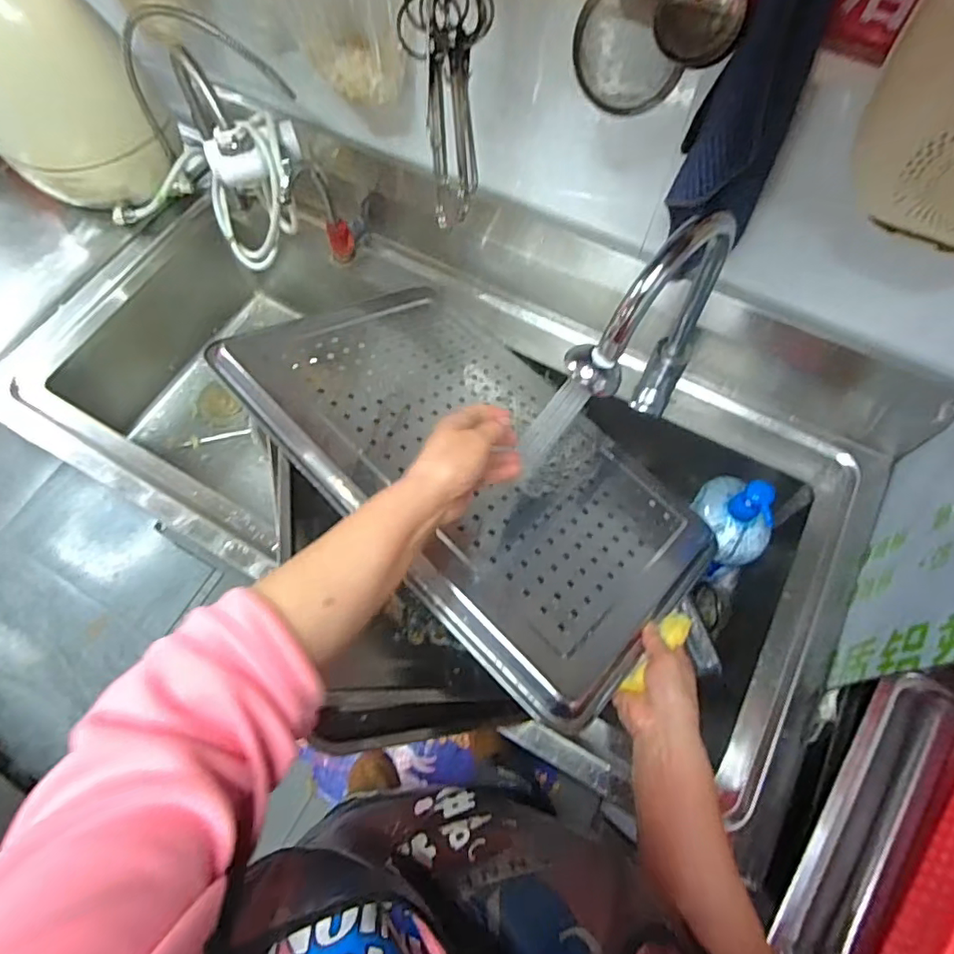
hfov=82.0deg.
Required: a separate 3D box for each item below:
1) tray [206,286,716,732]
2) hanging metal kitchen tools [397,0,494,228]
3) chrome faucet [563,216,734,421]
[{"bbox_3d":[0.004,-0.038,0.631,0.532,0.033,0.362,43,49,15],"label":"tray"},{"bbox_3d":[-0.025,-0.377,0.512,0.076,0.303,0.044,-9,68,-3],"label":"hanging metal kitchen tools"},{"bbox_3d":[0.178,-0.128,0.570,0.209,0.265,0.062,-37,72,-13],"label":"chrome faucet"}]

